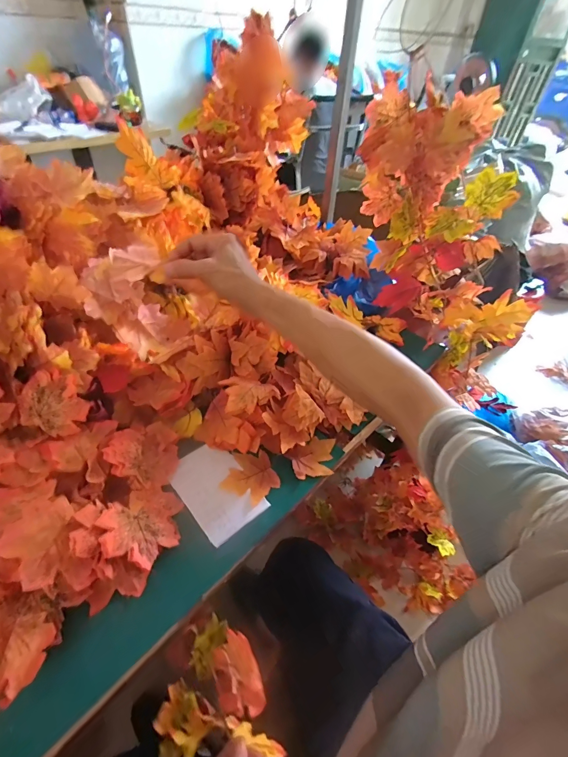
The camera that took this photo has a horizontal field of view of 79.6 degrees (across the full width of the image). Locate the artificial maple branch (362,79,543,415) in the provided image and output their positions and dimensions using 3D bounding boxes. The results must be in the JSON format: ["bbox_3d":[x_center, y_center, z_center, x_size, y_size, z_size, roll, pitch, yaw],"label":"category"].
[{"bbox_3d":[0.323,-0.229,0.687,0.237,0.635,0.226,-2,31,48],"label":"artificial maple branch"}]

